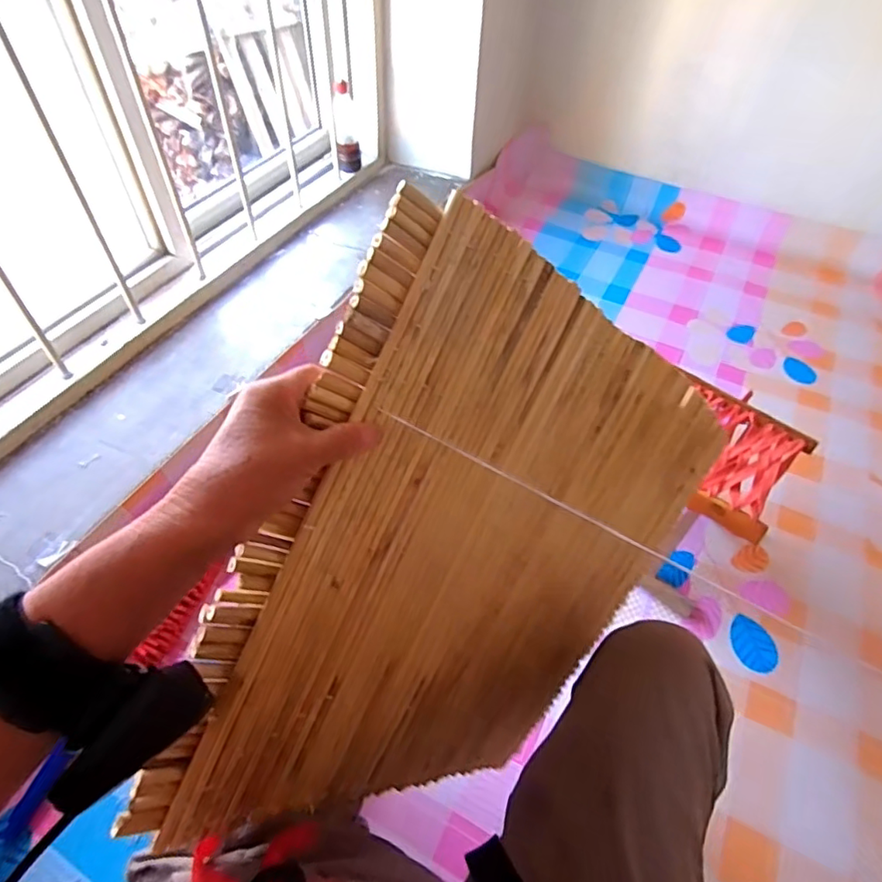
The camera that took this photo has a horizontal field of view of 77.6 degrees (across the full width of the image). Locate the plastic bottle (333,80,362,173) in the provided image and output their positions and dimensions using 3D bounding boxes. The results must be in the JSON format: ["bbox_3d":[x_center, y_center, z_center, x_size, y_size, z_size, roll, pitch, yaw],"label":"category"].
[{"bbox_3d":[-0.231,-0.763,1.355,0.059,0.206,0.080,-4,51,-6],"label":"plastic bottle"}]

